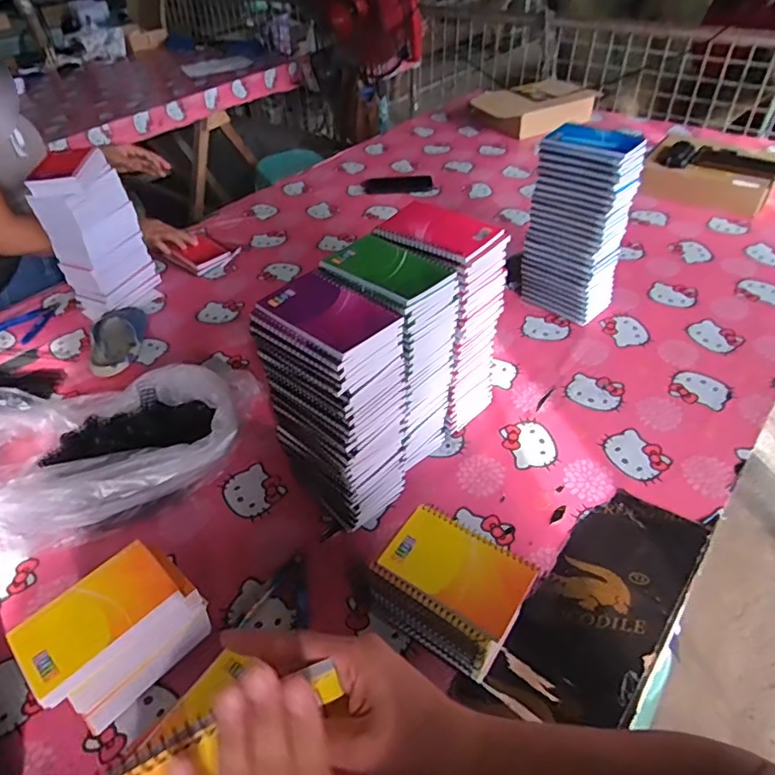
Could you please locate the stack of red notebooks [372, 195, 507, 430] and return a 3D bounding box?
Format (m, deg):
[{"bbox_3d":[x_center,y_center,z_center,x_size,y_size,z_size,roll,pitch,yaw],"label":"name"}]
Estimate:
[{"bbox_3d":[0.072,-0.083,0.730,0.132,0.293,0.101,32,54,32],"label":"stack of red notebooks"}]

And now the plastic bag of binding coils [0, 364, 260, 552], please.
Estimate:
[{"bbox_3d":[-0.369,0.067,0.733,0.356,0.111,0.260,-11,44,-6],"label":"plastic bag of binding coils"}]

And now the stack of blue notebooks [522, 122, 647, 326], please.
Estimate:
[{"bbox_3d":[0.310,-0.258,0.886,0.140,0.286,0.096,33,55,33],"label":"stack of blue notebooks"}]

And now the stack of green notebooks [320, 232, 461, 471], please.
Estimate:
[{"bbox_3d":[0.010,-0.027,0.680,0.123,0.285,0.101,28,52,30],"label":"stack of green notebooks"}]

